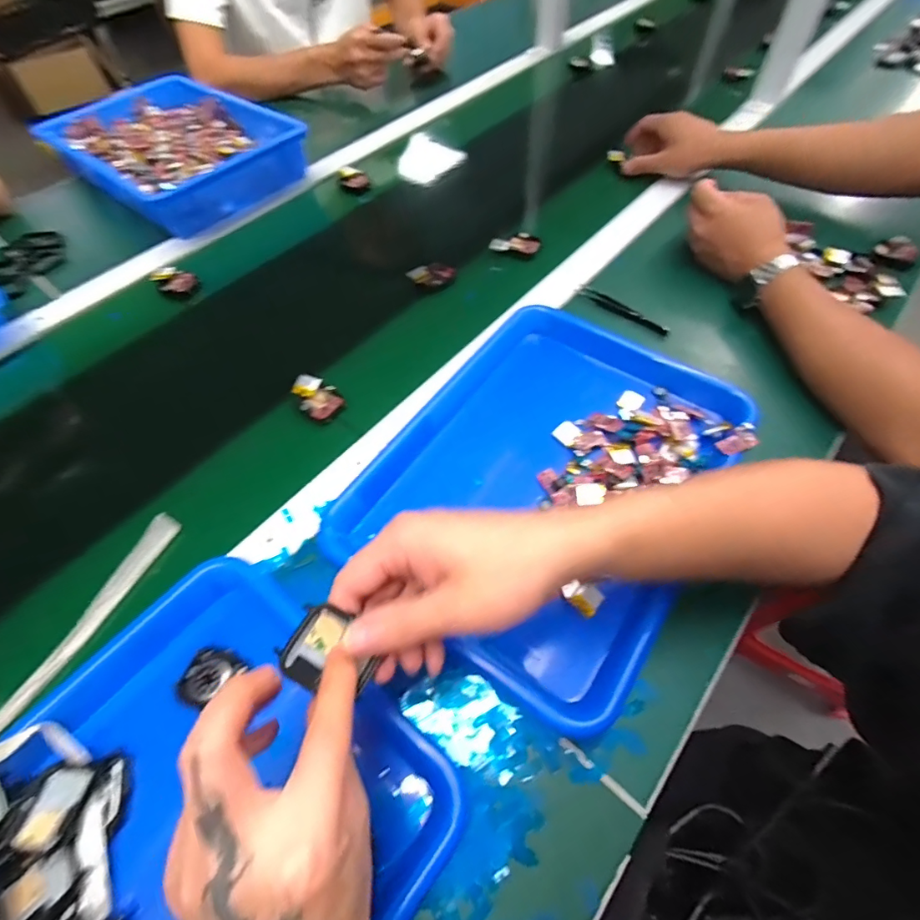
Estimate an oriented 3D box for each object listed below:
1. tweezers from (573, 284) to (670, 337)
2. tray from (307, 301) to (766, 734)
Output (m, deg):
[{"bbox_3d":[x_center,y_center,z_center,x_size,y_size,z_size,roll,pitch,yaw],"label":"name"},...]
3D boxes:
[{"bbox_3d":[0.179,-0.169,0.522,0.113,0.010,0.014,38,66,22],"label":"tweezers"},{"bbox_3d":[0.076,0.010,0.398,0.245,0.032,0.324,30,64,19],"label":"tray"}]

